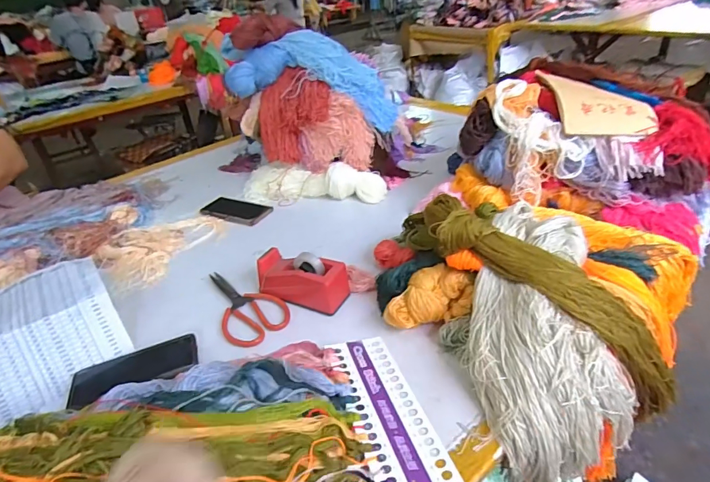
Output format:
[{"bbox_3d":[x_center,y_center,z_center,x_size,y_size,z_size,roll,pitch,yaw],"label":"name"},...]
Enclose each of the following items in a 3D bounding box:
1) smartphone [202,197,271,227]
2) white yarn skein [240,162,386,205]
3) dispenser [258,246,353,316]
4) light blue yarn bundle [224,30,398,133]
[{"bbox_3d":[-0.270,-0.070,0.967,0.163,0.009,0.088,12,38,28],"label":"smartphone"},{"bbox_3d":[-0.104,-0.135,0.994,0.348,0.064,0.101,4,35,17],"label":"white yarn skein"},{"bbox_3d":[-0.085,0.062,0.685,0.148,0.071,0.070,14,39,29],"label":"dispenser"},{"bbox_3d":[-0.083,-0.399,1.026,0.424,0.167,0.124,10,31,-14],"label":"light blue yarn bundle"}]

